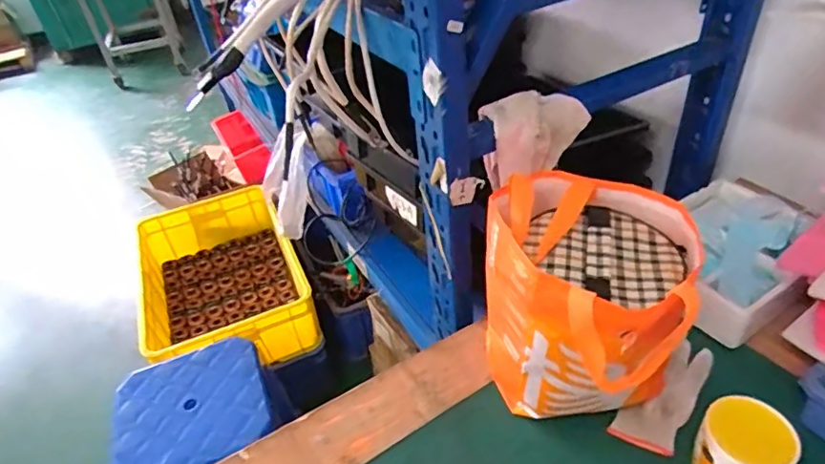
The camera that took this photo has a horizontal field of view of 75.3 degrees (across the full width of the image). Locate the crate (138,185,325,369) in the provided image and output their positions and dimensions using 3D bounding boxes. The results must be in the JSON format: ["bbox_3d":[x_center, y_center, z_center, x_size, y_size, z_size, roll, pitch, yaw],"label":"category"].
[{"bbox_3d":[-0.552,0.144,1.537,0.410,0.232,0.648,-22,42,-18],"label":"crate"}]

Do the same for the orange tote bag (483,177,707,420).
[{"bbox_3d":[0.200,0.089,0.661,0.236,0.234,0.209,13,44,22],"label":"orange tote bag"}]

